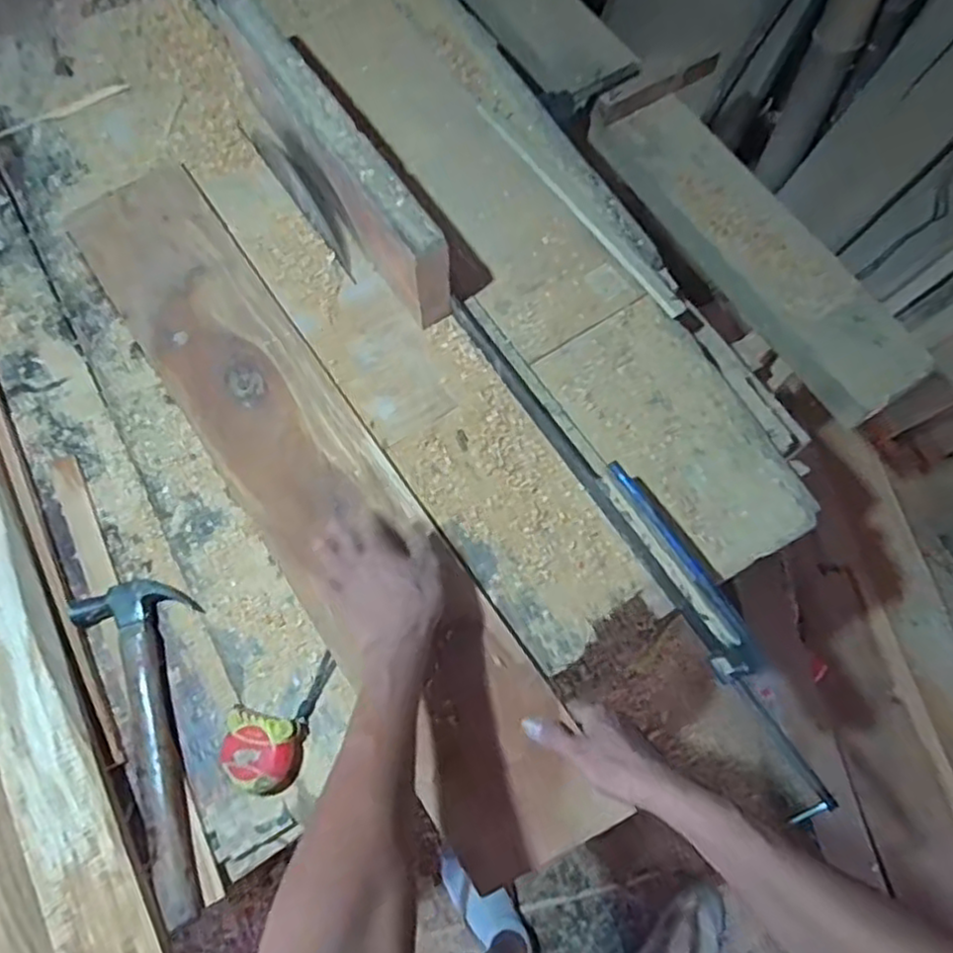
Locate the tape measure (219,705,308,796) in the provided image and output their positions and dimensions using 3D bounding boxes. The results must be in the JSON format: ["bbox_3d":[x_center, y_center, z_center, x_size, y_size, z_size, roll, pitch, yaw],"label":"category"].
[{"bbox_3d":[-0.211,0.269,0.689,0.078,0.034,0.075,9,69,2],"label":"tape measure"}]

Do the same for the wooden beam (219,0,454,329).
[{"bbox_3d":[-0.169,-0.382,0.861,0.049,0.143,0.449,-33,73,-13],"label":"wooden beam"}]

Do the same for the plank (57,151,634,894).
[{"bbox_3d":[-0.186,-0.005,0.793,0.164,0.024,0.927,-33,74,-13],"label":"plank"}]

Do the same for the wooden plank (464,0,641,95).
[{"bbox_3d":[0.070,-0.856,1.240,0.149,0.033,0.477,-39,81,7],"label":"wooden plank"}]

